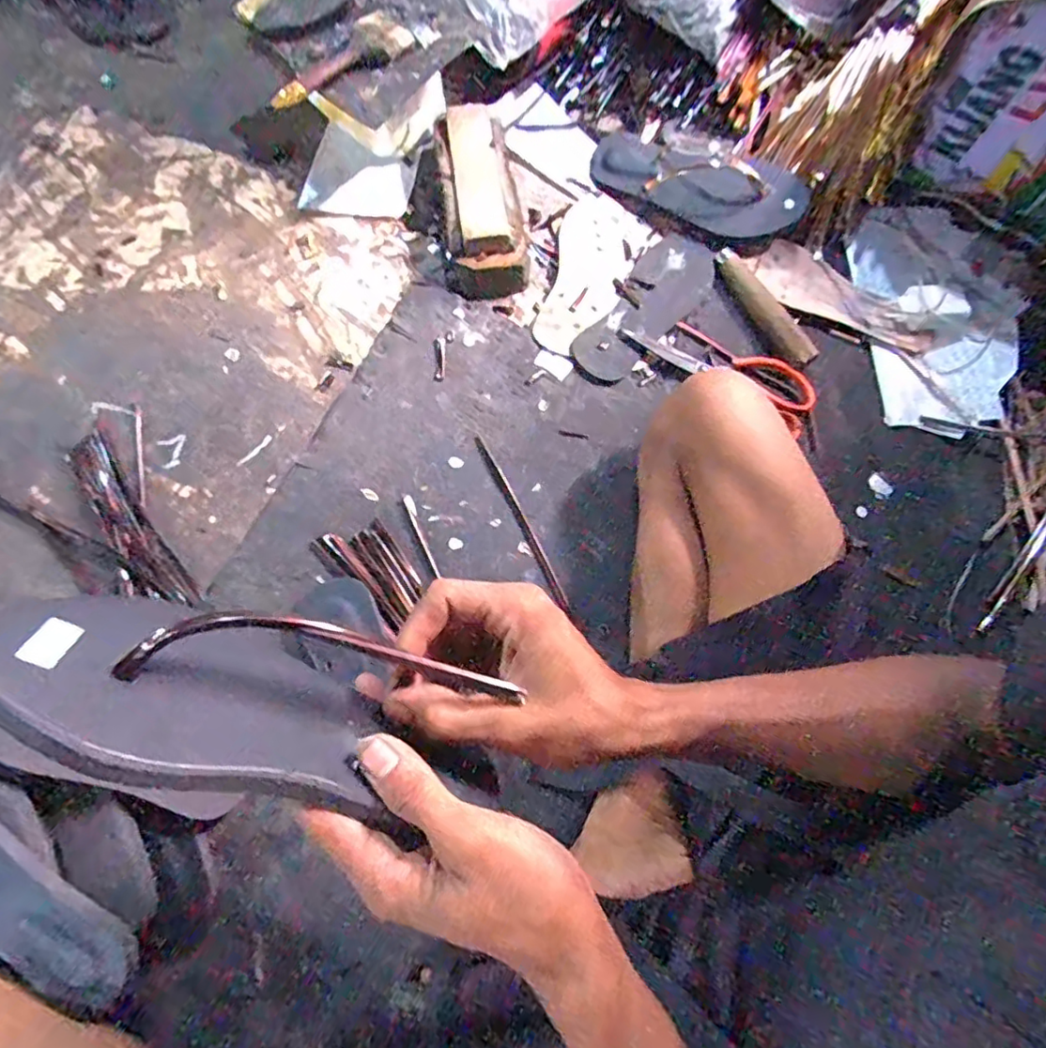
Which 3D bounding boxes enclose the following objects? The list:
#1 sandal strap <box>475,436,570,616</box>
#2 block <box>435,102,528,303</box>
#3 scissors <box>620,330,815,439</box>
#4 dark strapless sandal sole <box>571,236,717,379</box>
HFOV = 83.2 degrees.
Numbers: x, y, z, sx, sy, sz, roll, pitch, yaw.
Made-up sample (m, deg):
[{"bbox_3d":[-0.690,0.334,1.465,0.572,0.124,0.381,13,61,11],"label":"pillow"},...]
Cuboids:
[{"bbox_3d":[-0.002,-0.004,0.588,0.012,0.006,0.194,-25,75,-10],"label":"sandal strap"},{"bbox_3d":[-0.049,-0.369,0.668,0.083,0.060,0.236,-6,72,-4],"label":"block"},{"bbox_3d":[0.223,-0.180,0.649,0.215,0.009,0.072,34,74,8],"label":"scissors"},{"bbox_3d":[0.143,-0.248,0.668,0.085,0.012,0.215,34,74,8],"label":"dark strapless sandal sole"}]

